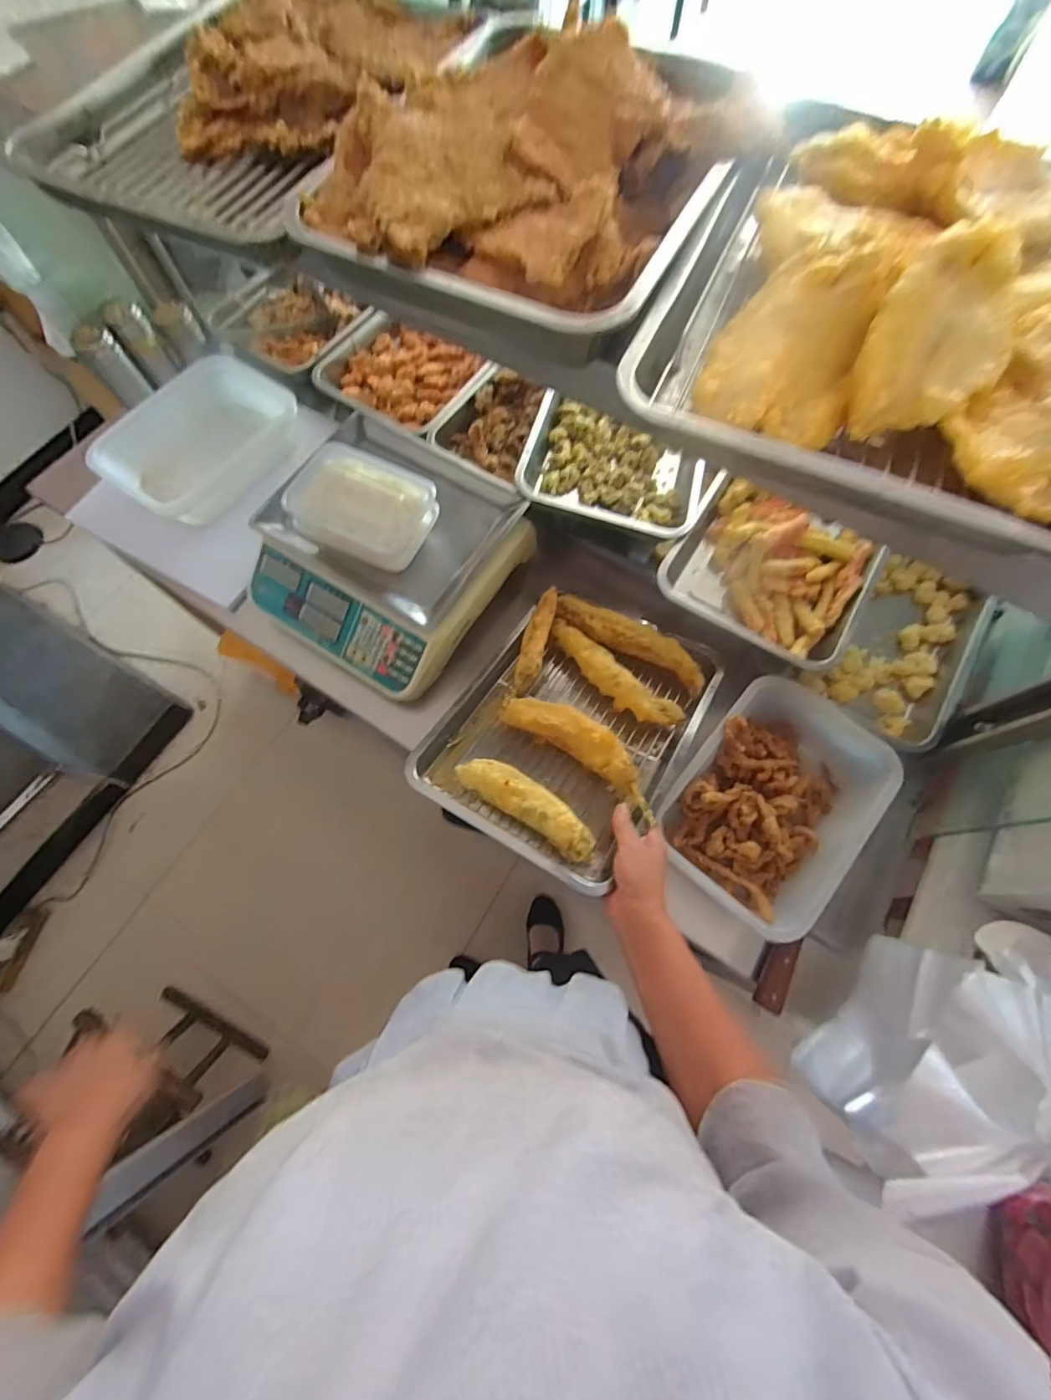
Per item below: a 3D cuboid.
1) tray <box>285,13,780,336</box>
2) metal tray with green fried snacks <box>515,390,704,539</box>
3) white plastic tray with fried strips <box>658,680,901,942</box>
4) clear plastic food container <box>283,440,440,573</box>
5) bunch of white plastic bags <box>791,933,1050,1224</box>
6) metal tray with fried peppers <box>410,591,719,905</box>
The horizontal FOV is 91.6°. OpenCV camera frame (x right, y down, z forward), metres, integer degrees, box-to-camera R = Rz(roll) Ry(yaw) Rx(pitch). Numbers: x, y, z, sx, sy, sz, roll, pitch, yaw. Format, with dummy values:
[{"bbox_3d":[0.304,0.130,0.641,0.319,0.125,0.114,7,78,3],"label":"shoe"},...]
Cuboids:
[{"bbox_3d":[0.004,-0.372,0.362,0.248,0.068,0.287,31,81,6],"label":"tray"},{"bbox_3d":[0.134,-0.356,0.788,0.263,0.089,0.250,14,79,3],"label":"metal tray with green fried snacks"},{"bbox_3d":[0.313,0.119,0.652,0.209,0.088,0.296,40,82,8],"label":"white plastic tray with fried strips"},{"bbox_3d":[-0.211,-0.251,0.667,0.180,0.049,0.131,29,81,6],"label":"clear plastic food container"},{"bbox_3d":[0.354,0.305,0.437,0.207,0.220,0.062,-44,82,-7],"label":"bunch of white plastic bags"},{"bbox_3d":[0.058,0.024,0.658,0.284,0.061,0.359,27,64,16],"label":"metal tray with fried peppers"}]

